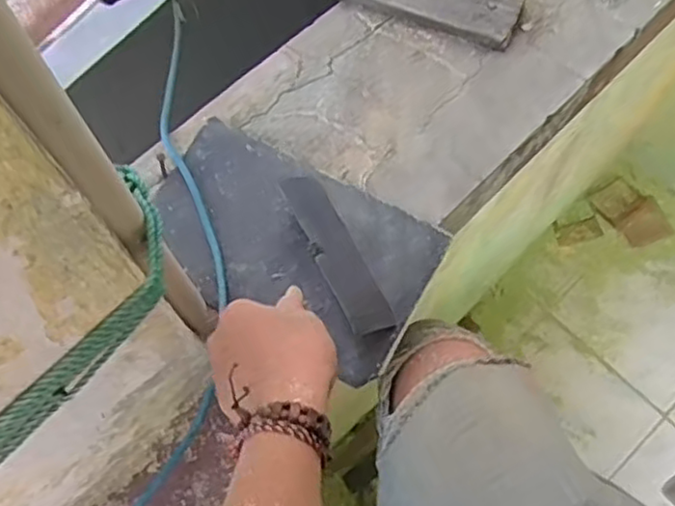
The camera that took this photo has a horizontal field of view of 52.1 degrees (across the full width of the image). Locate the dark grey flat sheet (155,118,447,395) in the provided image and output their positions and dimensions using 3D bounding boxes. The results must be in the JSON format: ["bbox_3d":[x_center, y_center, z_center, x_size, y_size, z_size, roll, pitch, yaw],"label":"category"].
[{"bbox_3d":[-0.042,-0.014,0.528,0.220,0.039,0.132,27,71,12],"label":"dark grey flat sheet"}]

